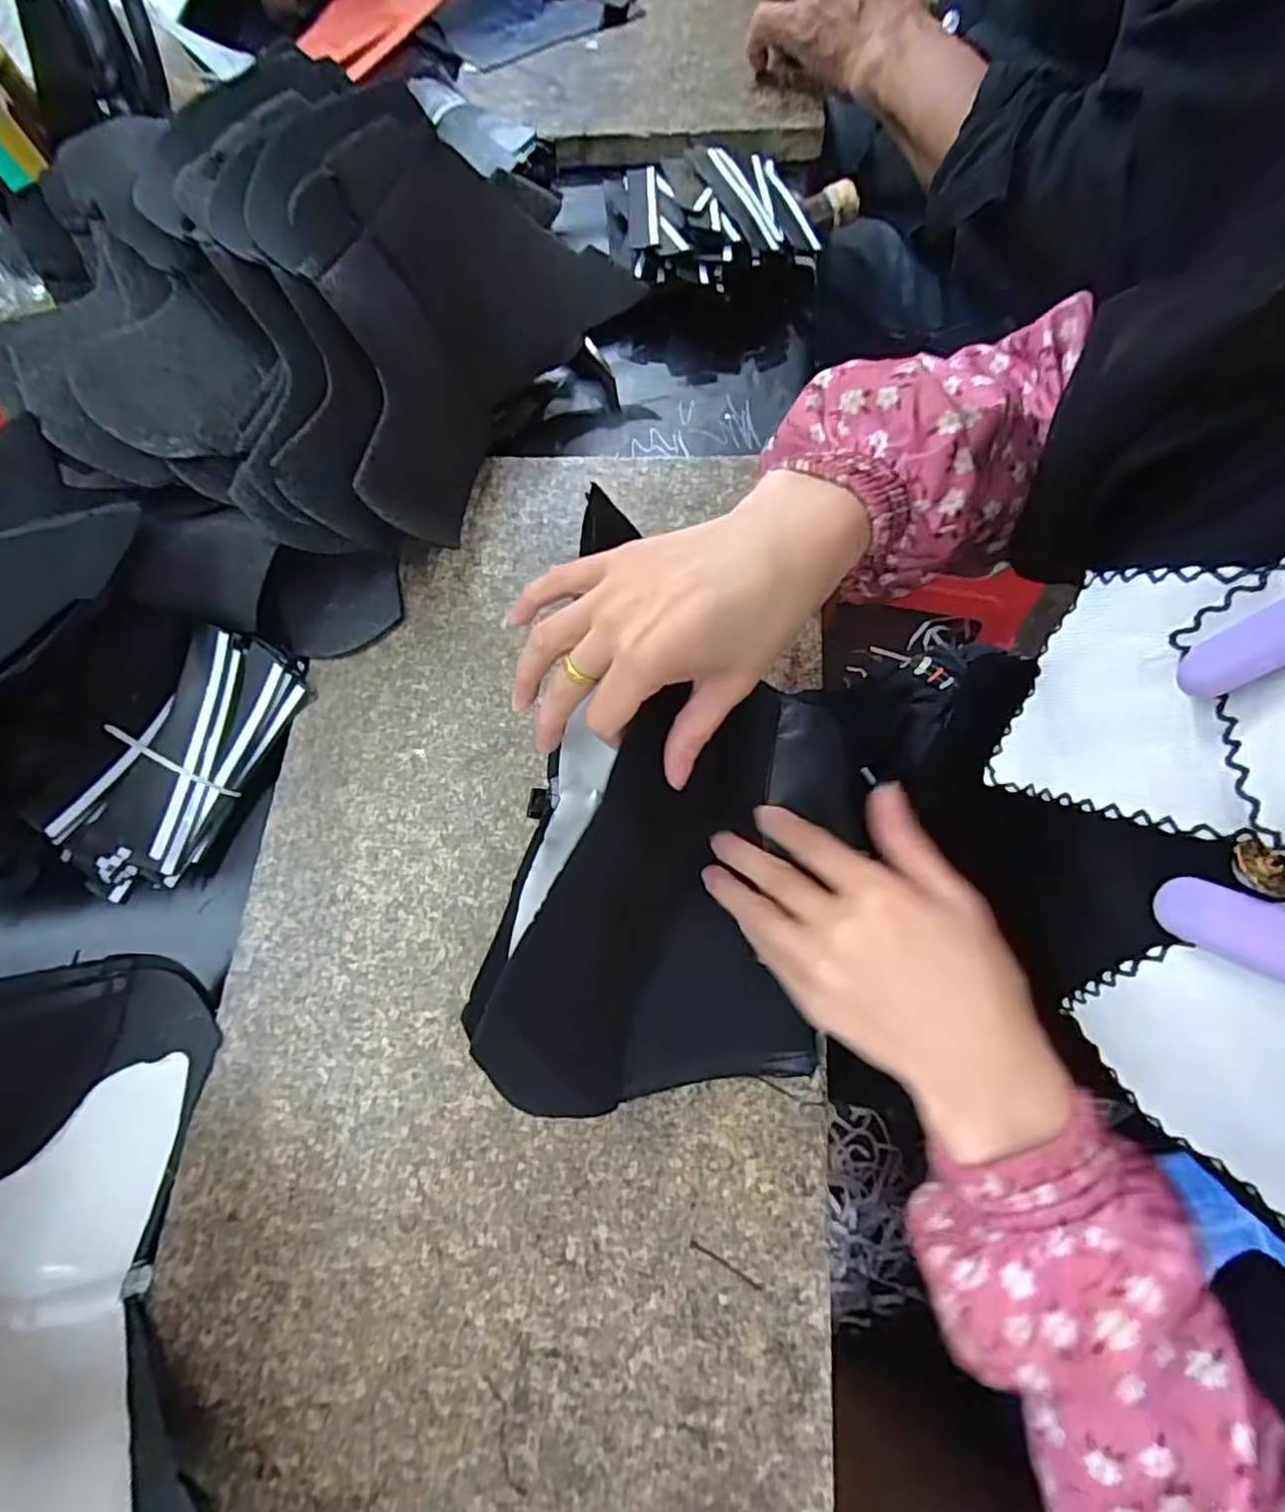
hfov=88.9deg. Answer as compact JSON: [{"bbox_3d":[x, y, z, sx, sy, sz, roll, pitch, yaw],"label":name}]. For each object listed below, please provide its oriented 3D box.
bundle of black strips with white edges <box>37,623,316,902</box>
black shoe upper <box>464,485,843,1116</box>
[{"bbox_3d":[-0.258,0.004,0.366,0.065,0.054,0.164,29,76,13],"label":"bundle of black strips with white edges"},{"bbox_3d":[0.026,0.020,0.319,0.151,0.047,0.282,9,70,4],"label":"black shoe upper"}]

